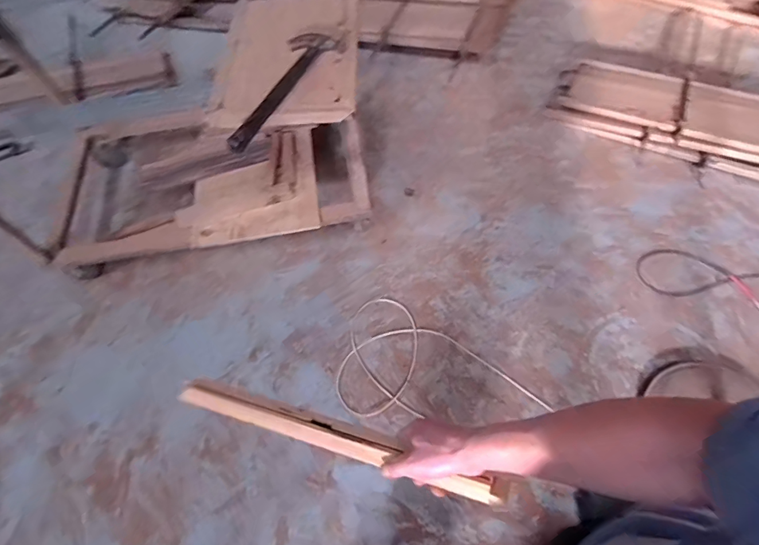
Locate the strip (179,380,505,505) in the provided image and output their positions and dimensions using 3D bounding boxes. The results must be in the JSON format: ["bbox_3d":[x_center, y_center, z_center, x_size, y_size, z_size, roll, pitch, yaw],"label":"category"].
[{"bbox_3d":[-0.076,0.217,0.585,0.473,0.025,0.040,10,63,20],"label":"strip"}]

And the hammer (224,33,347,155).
[{"bbox_3d":[-0.240,-0.437,1.001,0.115,0.035,0.410,26,64,17],"label":"hammer"}]

